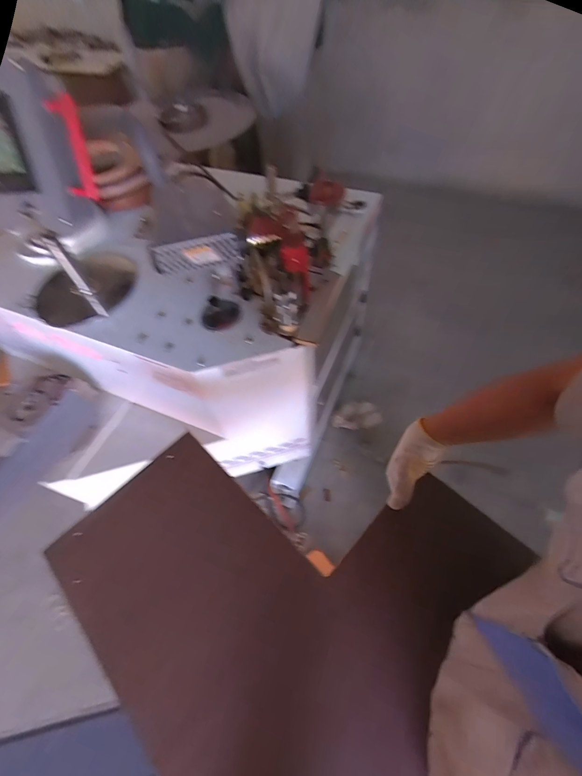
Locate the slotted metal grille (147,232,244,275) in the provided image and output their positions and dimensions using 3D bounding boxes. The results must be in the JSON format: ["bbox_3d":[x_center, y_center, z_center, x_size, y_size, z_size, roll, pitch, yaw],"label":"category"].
[{"bbox_3d":[-0.211,-0.301,0.741,0.192,0.066,0.018,-14,57,-6],"label":"slotted metal grille"}]

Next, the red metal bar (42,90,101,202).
[{"bbox_3d":[-0.420,-0.461,0.643,0.059,0.164,0.029,-1,29,3],"label":"red metal bar"}]

